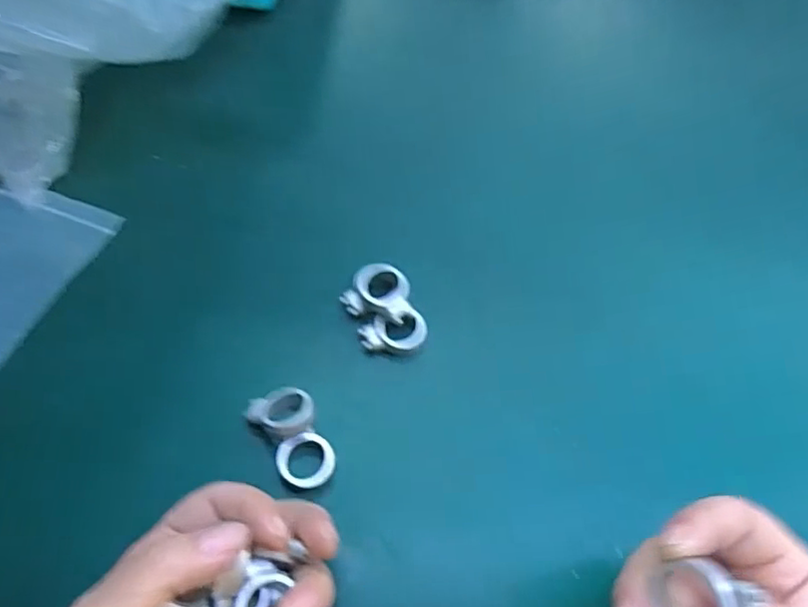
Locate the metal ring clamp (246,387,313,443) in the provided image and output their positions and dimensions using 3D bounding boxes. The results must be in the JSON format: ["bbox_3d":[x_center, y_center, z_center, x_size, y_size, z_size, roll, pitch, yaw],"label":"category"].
[{"bbox_3d":[-0.060,0.053,0.292,0.031,0.009,0.026,-20,63,-14],"label":"metal ring clamp"}]

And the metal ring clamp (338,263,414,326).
[{"bbox_3d":[-0.013,-0.007,0.325,0.037,0.015,0.028,18,61,7],"label":"metal ring clamp"}]

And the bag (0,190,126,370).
[{"bbox_3d":[-0.221,-0.013,0.327,0.071,0.009,0.122,16,61,6],"label":"bag"}]

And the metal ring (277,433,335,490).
[{"bbox_3d":[-0.047,0.074,0.284,0.027,0.006,0.026,1,60,-2],"label":"metal ring"}]

